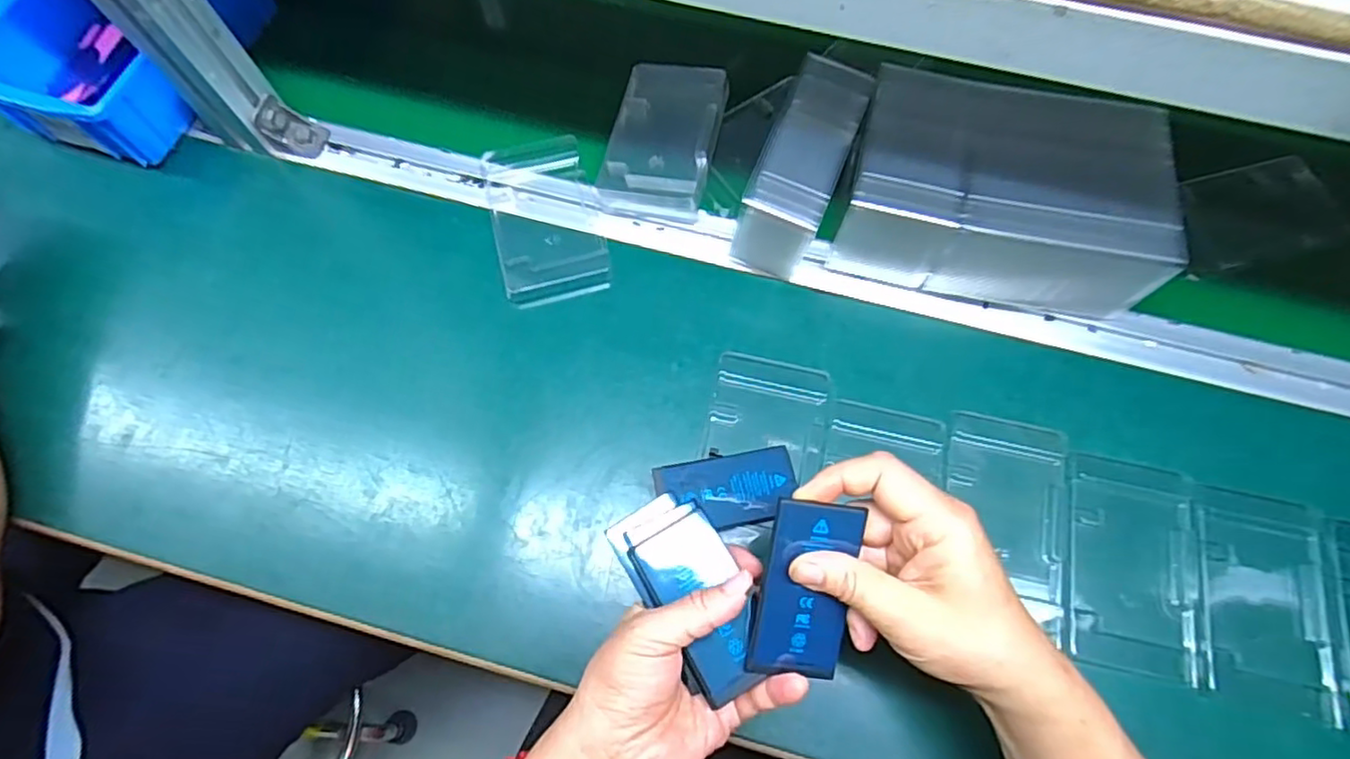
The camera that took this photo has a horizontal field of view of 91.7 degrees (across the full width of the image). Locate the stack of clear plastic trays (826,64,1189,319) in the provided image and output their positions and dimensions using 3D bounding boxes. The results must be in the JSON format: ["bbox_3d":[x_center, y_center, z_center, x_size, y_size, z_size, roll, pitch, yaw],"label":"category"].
[{"bbox_3d":[0.219,-0.125,0.442,0.196,0.088,0.112,10,69,3],"label":"stack of clear plastic trays"}]

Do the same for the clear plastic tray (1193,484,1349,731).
[{"bbox_3d":[0.363,0.134,0.400,0.080,0.013,0.127,8,69,2],"label":"clear plastic tray"}]

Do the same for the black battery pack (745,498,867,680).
[{"bbox_3d":[0.063,0.103,0.318,0.042,0.007,0.088,9,98,3],"label":"black battery pack"}]

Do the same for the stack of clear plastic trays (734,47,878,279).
[{"bbox_3d":[0.086,-0.138,0.457,0.053,0.083,0.129,21,71,8],"label":"stack of clear plastic trays"}]

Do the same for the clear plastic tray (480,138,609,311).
[{"bbox_3d":[-0.097,-0.125,0.489,0.077,0.013,0.137,-13,69,-6],"label":"clear plastic tray"}]

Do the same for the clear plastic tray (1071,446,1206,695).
[{"bbox_3d":[0.283,0.113,0.408,0.079,0.011,0.128,11,69,3],"label":"clear plastic tray"}]

